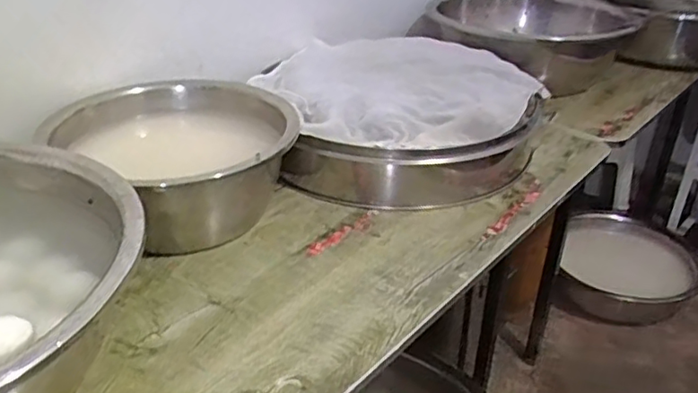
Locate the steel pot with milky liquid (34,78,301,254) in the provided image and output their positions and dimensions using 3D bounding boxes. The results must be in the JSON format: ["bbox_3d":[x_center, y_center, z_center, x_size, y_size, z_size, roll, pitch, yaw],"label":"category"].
[{"bbox_3d":[-0.213,-0.060,0.883,0.284,0.134,0.279,1,30,-1],"label":"steel pot with milky liquid"}]

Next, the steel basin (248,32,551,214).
[{"bbox_3d":[0.089,-0.182,1.107,0.476,0.135,0.480,-8,31,-16],"label":"steel basin"}]

